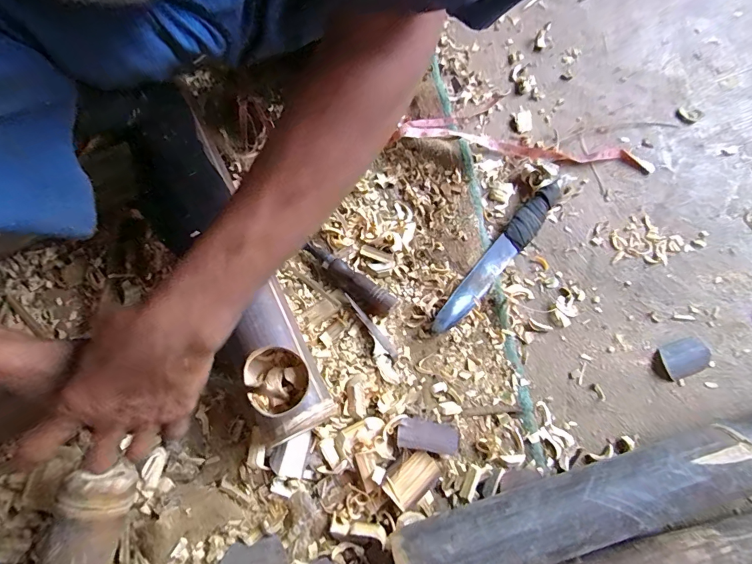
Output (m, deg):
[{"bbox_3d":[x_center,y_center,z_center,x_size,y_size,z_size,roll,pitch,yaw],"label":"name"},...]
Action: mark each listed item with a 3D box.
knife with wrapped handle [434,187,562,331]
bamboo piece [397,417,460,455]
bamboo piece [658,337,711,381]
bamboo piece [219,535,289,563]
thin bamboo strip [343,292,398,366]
[{"bbox_3d":[0.161,-0.033,0.515,0.034,0.024,0.251,40,79,9],"label":"knife with wrapped handle"},{"bbox_3d":[0.061,0.181,0.462,0.072,0.016,0.031,10,76,2],"label":"bamboo piece"},{"bbox_3d":[0.387,0.094,0.492,0.061,0.009,0.043,-18,77,-5],"label":"bamboo piece"},{"bbox_3d":[-0.134,0.307,0.429,0.074,0.007,0.043,-9,76,-3],"label":"bamboo piece"},{"bbox_3d":[-0.006,0.057,0.494,0.012,0.011,0.103,-36,79,-9],"label":"thin bamboo strip"}]

